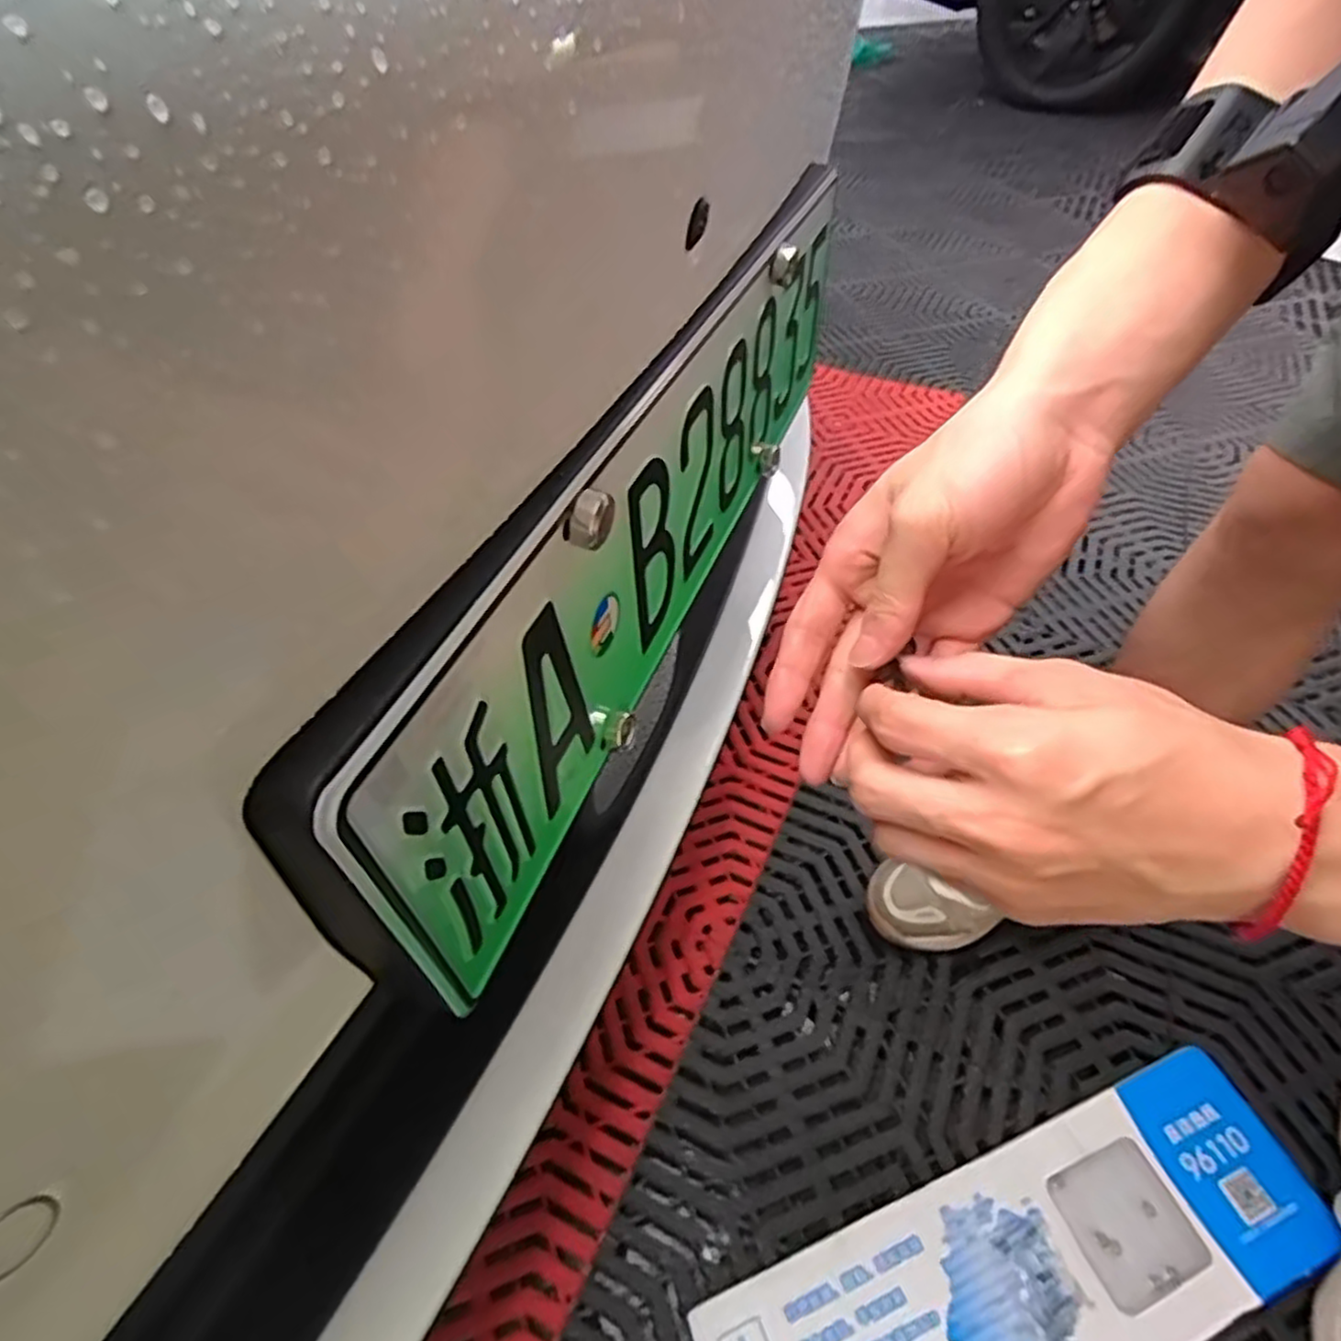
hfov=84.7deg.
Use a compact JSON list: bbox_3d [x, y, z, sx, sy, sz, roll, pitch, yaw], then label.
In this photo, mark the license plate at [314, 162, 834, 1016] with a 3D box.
[{"bbox_3d":[0.006,-0.077,0.331,0.009,0.130,0.425,16,51,16],"label":"license plate"}]

